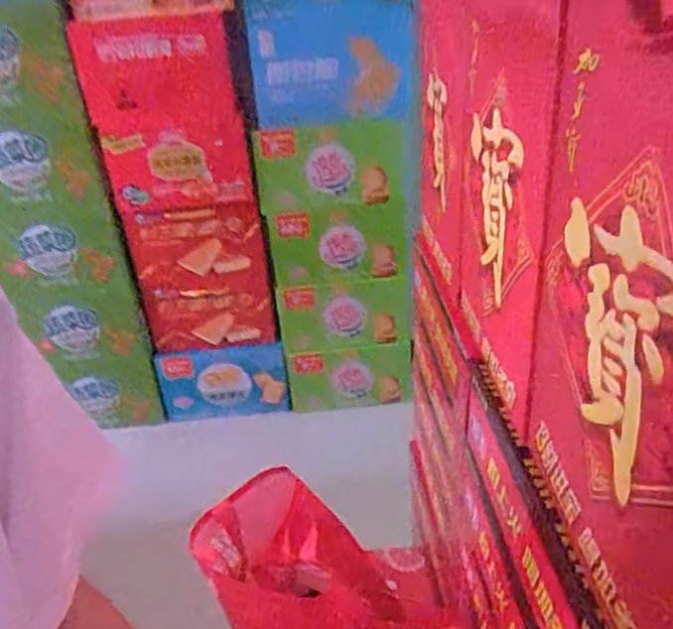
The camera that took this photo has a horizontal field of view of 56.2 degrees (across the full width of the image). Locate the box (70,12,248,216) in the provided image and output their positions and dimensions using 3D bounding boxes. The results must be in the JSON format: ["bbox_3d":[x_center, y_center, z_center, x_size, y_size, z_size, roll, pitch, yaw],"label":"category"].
[{"bbox_3d":[-0.480,-0.532,1.725,0.413,0.497,0.097,-2,26,6],"label":"box"}]

